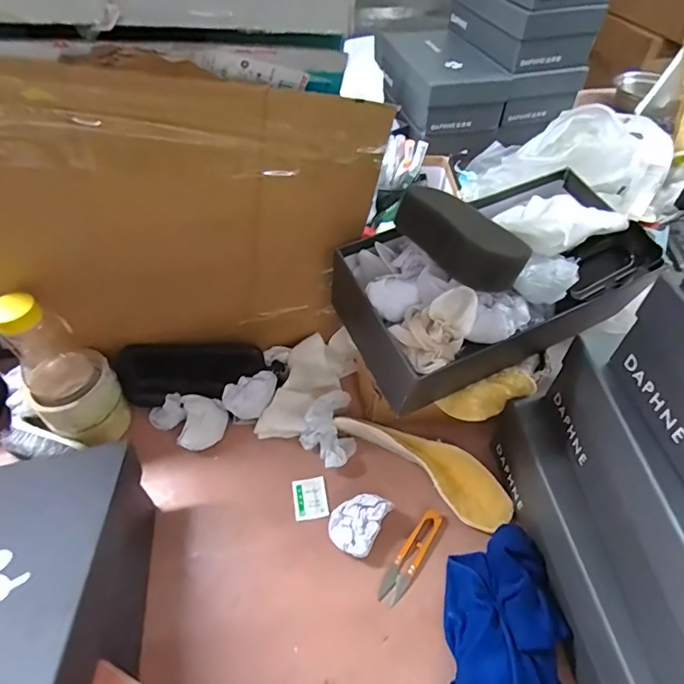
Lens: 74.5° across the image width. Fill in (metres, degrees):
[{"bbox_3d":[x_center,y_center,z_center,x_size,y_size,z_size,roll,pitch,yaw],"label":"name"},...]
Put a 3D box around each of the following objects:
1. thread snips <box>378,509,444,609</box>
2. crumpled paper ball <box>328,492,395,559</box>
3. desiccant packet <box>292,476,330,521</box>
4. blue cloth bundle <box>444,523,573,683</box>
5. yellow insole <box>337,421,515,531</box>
[{"bbox_3d":[0.070,0.214,0.452,0.023,0.004,0.103,29,55,22],"label":"thread snips"},{"bbox_3d":[0.015,0.186,0.464,0.050,0.028,0.062,25,53,18],"label":"crumpled paper ball"},{"bbox_3d":[-0.035,0.171,0.492,0.036,0.004,0.044,-7,50,-8],"label":"desiccant packet"},{"bbox_3d":[0.144,0.244,0.403,0.104,0.044,0.155,3,49,2],"label":"blue cloth bundle"},{"bbox_3d":[0.094,0.132,0.506,0.203,0.029,0.067,28,54,21],"label":"yellow insole"}]

